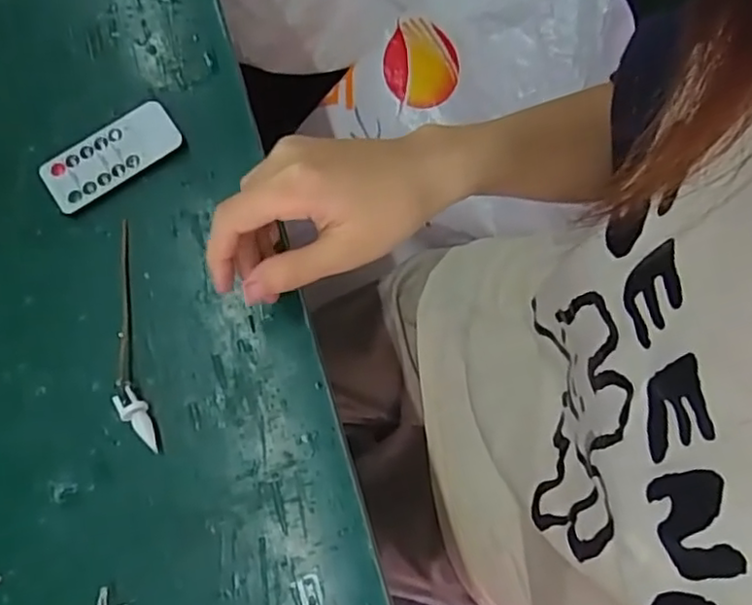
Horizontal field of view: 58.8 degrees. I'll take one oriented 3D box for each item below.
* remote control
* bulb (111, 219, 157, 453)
[{"bbox_3d":[-0.160,-0.088,0.405,0.082,0.006,0.036,-34,77,-7],"label":"remote control"},{"bbox_3d":[-0.142,0.017,0.376,0.018,0.012,0.134,-13,75,-2],"label":"bulb"}]

